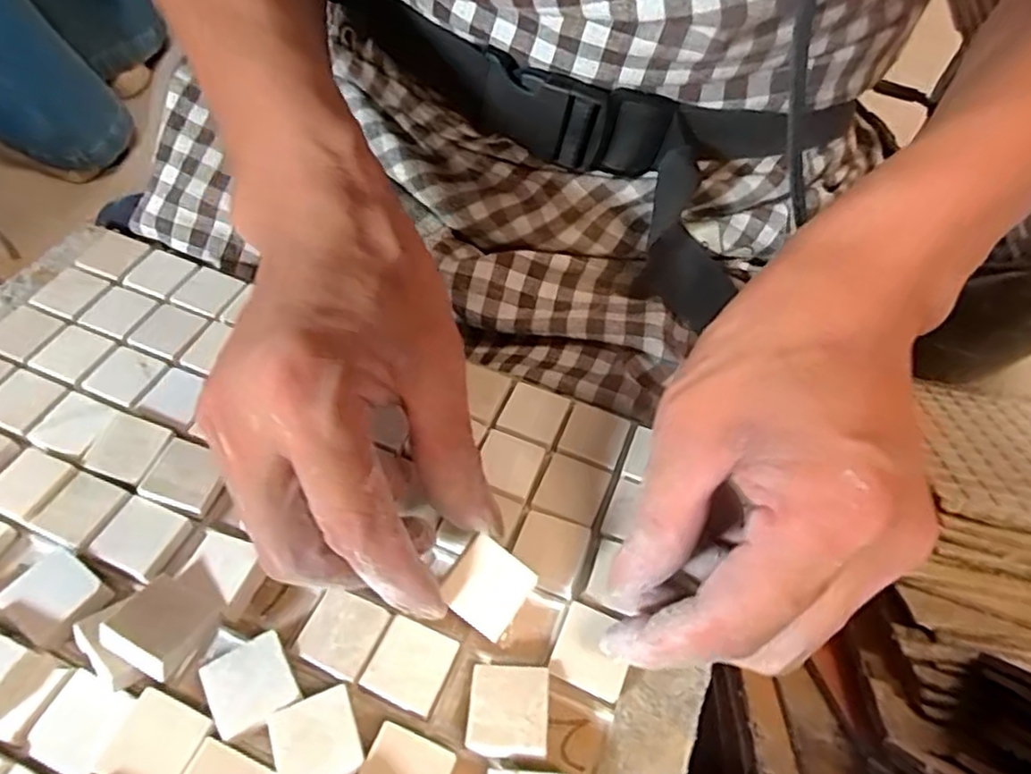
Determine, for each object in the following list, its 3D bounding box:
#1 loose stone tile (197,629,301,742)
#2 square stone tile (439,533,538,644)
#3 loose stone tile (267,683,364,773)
[{"bbox_3d":[-0.086,0.095,0.213,0.026,0.004,0.025,-24,59,-19],"label":"loose stone tile"},{"bbox_3d":[-0.009,0.065,0.215,0.025,0.004,0.025,38,73,-3],"label":"square stone tile"},{"bbox_3d":[-0.062,0.109,0.203,0.025,0.004,0.026,-16,56,-17],"label":"loose stone tile"}]

